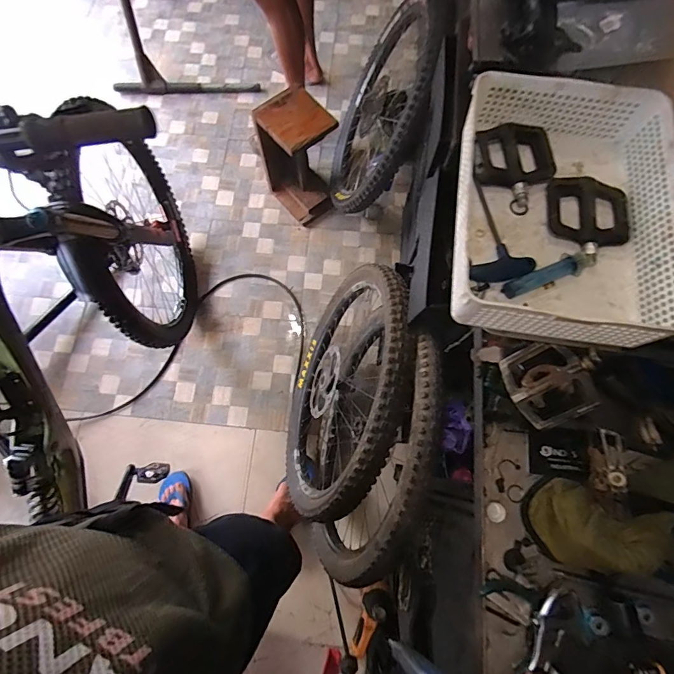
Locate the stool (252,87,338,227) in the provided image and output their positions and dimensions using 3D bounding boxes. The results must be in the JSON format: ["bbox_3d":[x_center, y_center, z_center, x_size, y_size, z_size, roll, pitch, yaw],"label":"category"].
[{"bbox_3d":[-0.140,-0.637,1.454,0.214,0.391,0.257,-33,75,-9],"label":"stool"}]

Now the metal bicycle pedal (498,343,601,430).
[{"bbox_3d":[0.272,0.055,0.511,0.106,0.027,0.098,-33,68,32],"label":"metal bicycle pedal"}]

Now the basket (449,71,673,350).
[{"bbox_3d":[0.278,-0.160,0.508,0.238,0.087,0.322,8,73,3],"label":"basket"}]

